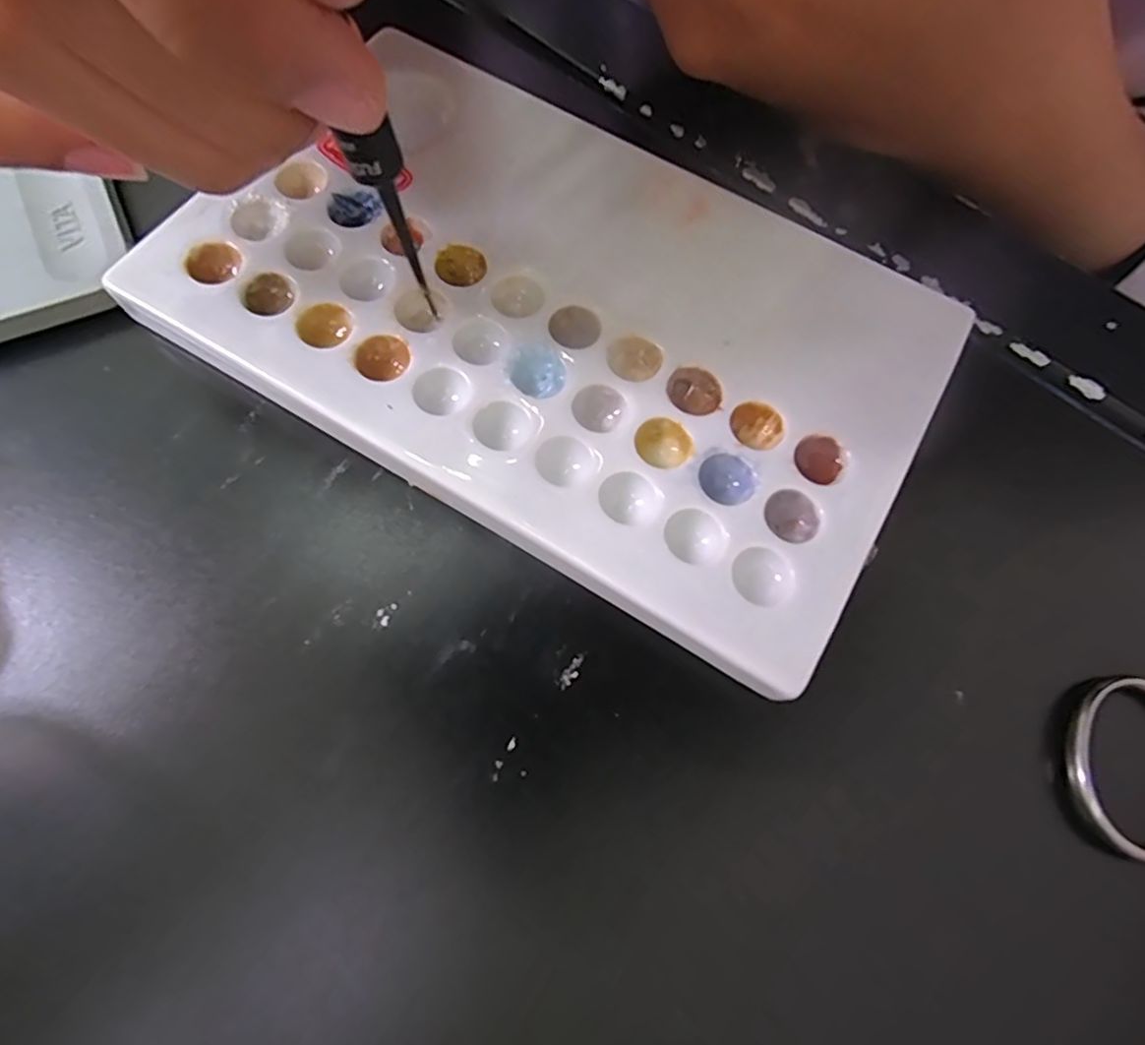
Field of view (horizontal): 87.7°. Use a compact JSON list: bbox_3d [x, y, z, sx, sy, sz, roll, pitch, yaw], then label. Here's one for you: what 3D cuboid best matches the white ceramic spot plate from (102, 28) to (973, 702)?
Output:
[{"bbox_3d":[-0.001,-0.045,0.123,0.144,0.009,0.095,30,71,9],"label":"white ceramic spot plate"}]

